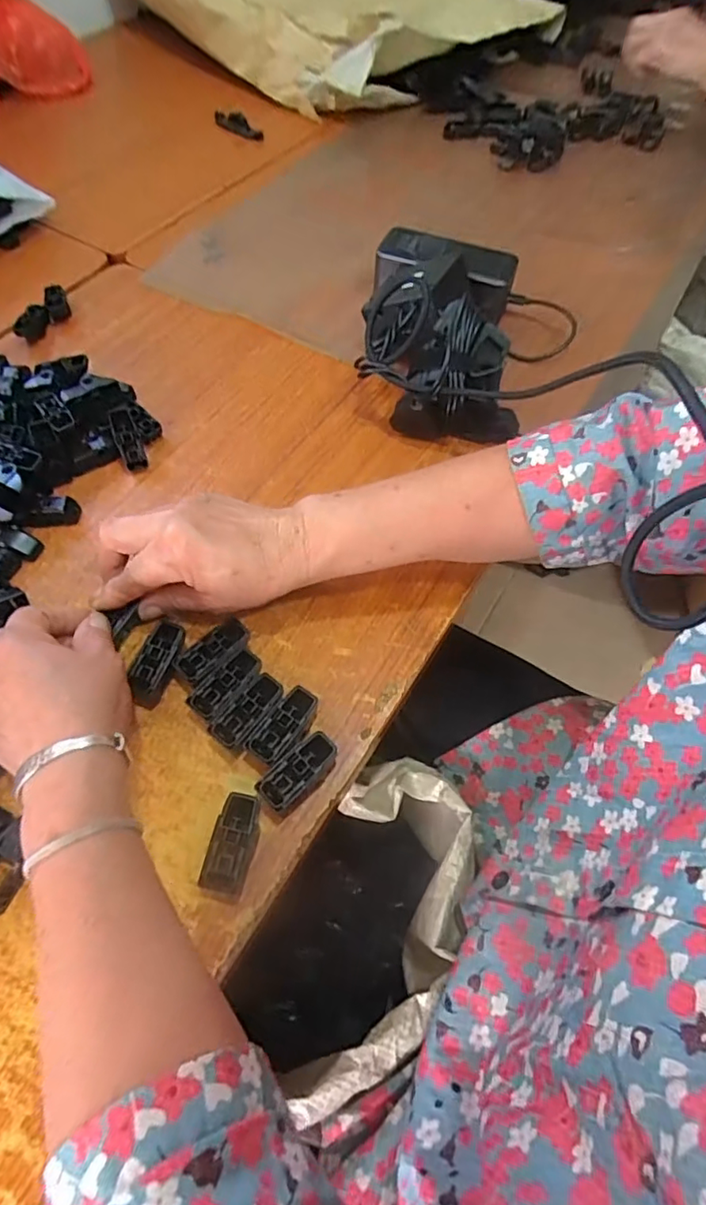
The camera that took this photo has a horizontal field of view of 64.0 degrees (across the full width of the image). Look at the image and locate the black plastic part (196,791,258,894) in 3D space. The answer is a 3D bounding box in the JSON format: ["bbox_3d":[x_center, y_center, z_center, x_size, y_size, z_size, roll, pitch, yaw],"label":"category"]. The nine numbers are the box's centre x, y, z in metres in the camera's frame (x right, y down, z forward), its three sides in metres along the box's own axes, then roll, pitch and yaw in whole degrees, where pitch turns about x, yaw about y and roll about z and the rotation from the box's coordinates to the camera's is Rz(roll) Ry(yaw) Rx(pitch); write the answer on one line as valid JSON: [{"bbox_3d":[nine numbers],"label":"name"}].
[{"bbox_3d":[-0.065,0.133,0.313,0.024,0.022,0.049,10,60,6],"label":"black plastic part"}]

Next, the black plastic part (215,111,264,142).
[{"bbox_3d":[-0.155,-0.646,0.767,0.087,0.028,0.014,39,67,20],"label":"black plastic part"}]

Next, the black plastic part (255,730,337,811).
[{"bbox_3d":[-0.031,0.101,0.333,0.049,0.020,0.023,-39,67,-20],"label":"black plastic part"}]

